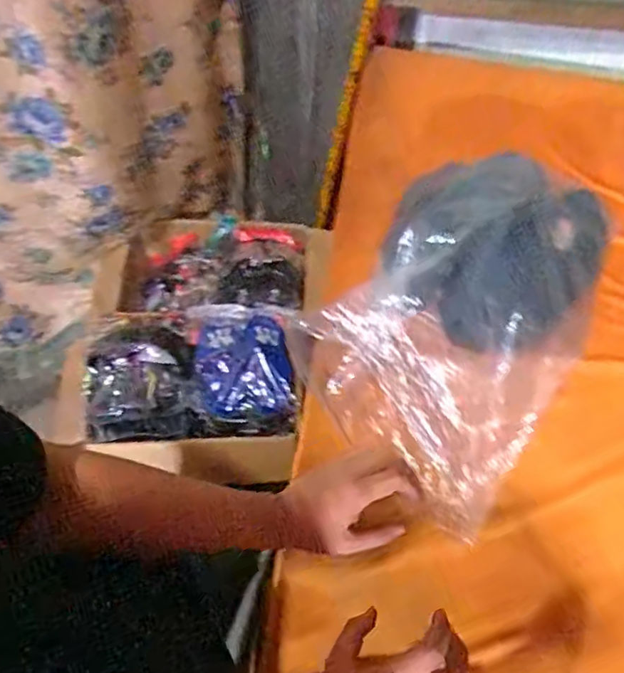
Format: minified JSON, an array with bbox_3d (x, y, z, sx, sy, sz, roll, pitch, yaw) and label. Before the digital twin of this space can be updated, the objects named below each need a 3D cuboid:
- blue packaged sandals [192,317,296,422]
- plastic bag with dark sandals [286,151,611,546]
[{"bbox_3d":[-0.141,0.057,1.174,0.183,0.066,0.203,-10,66,-8],"label":"blue packaged sandals"},{"bbox_3d":[0.197,-0.014,0.731,0.285,0.191,0.392,32,67,11],"label":"plastic bag with dark sandals"}]

